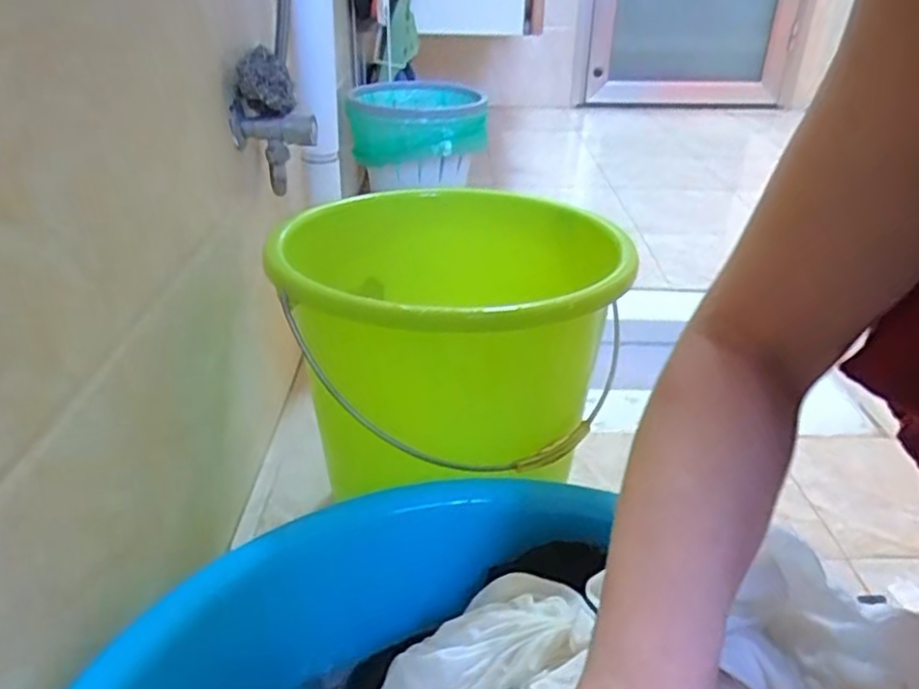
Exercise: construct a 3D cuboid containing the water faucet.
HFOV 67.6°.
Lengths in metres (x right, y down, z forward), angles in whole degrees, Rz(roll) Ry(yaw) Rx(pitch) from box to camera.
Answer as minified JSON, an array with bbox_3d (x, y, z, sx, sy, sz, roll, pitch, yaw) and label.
[{"bbox_3d":[-0.195,-0.208,0.734,0.087,0.085,0.041,-6,32,-12],"label":"water faucet"}]

